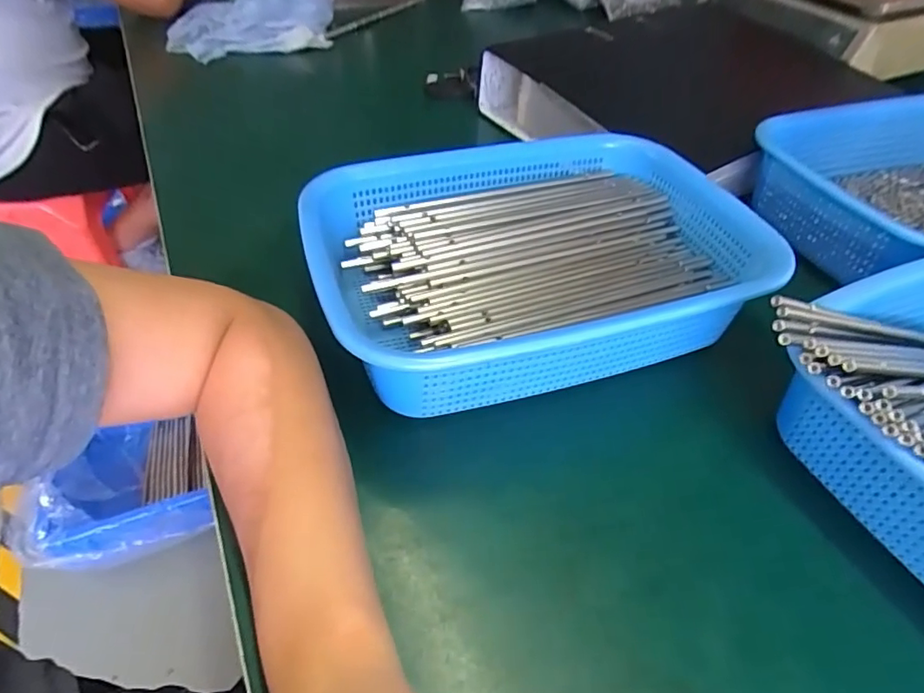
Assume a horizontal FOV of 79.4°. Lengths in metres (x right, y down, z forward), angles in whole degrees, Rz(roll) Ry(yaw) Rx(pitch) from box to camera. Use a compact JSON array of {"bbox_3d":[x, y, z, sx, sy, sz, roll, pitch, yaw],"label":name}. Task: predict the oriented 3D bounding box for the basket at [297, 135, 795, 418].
[{"bbox_3d":[0.054,-0.054,0.383,0.279,0.088,0.199,-11,48,-12],"label":"basket"}]

